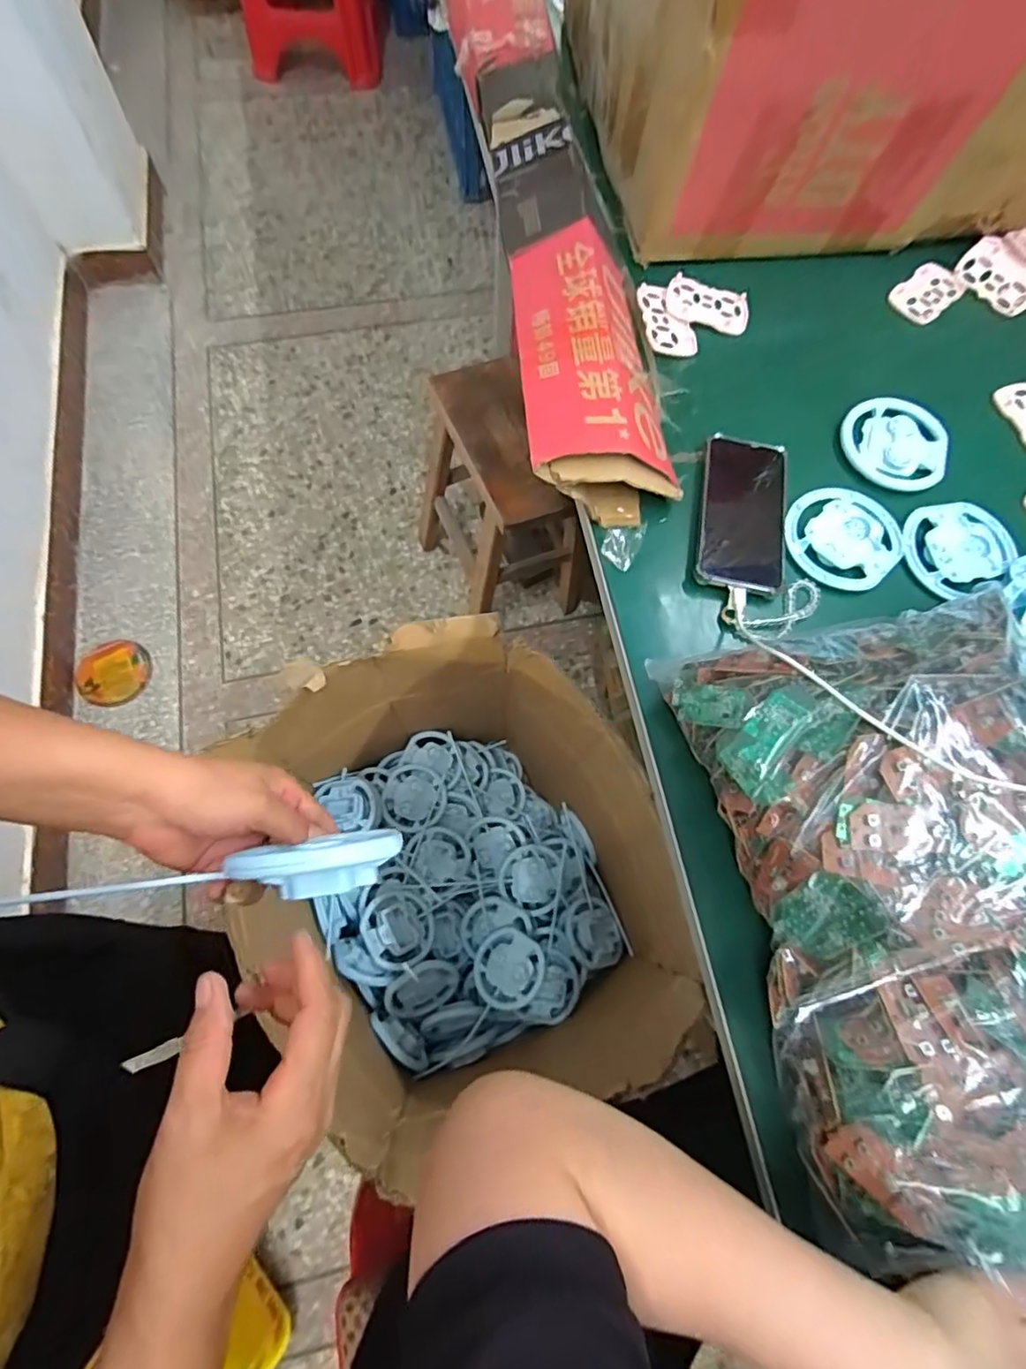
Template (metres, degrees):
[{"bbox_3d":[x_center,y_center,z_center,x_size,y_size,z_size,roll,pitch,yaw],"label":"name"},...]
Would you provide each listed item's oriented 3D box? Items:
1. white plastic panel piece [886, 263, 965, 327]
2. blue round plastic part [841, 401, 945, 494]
[{"bbox_3d":[0.472,-0.447,0.690,0.092,0.007,0.057,-42,77,-15],"label":"white plastic panel piece"},{"bbox_3d":[0.381,-0.241,0.606,0.102,0.010,0.113,27,71,7],"label":"blue round plastic part"}]

